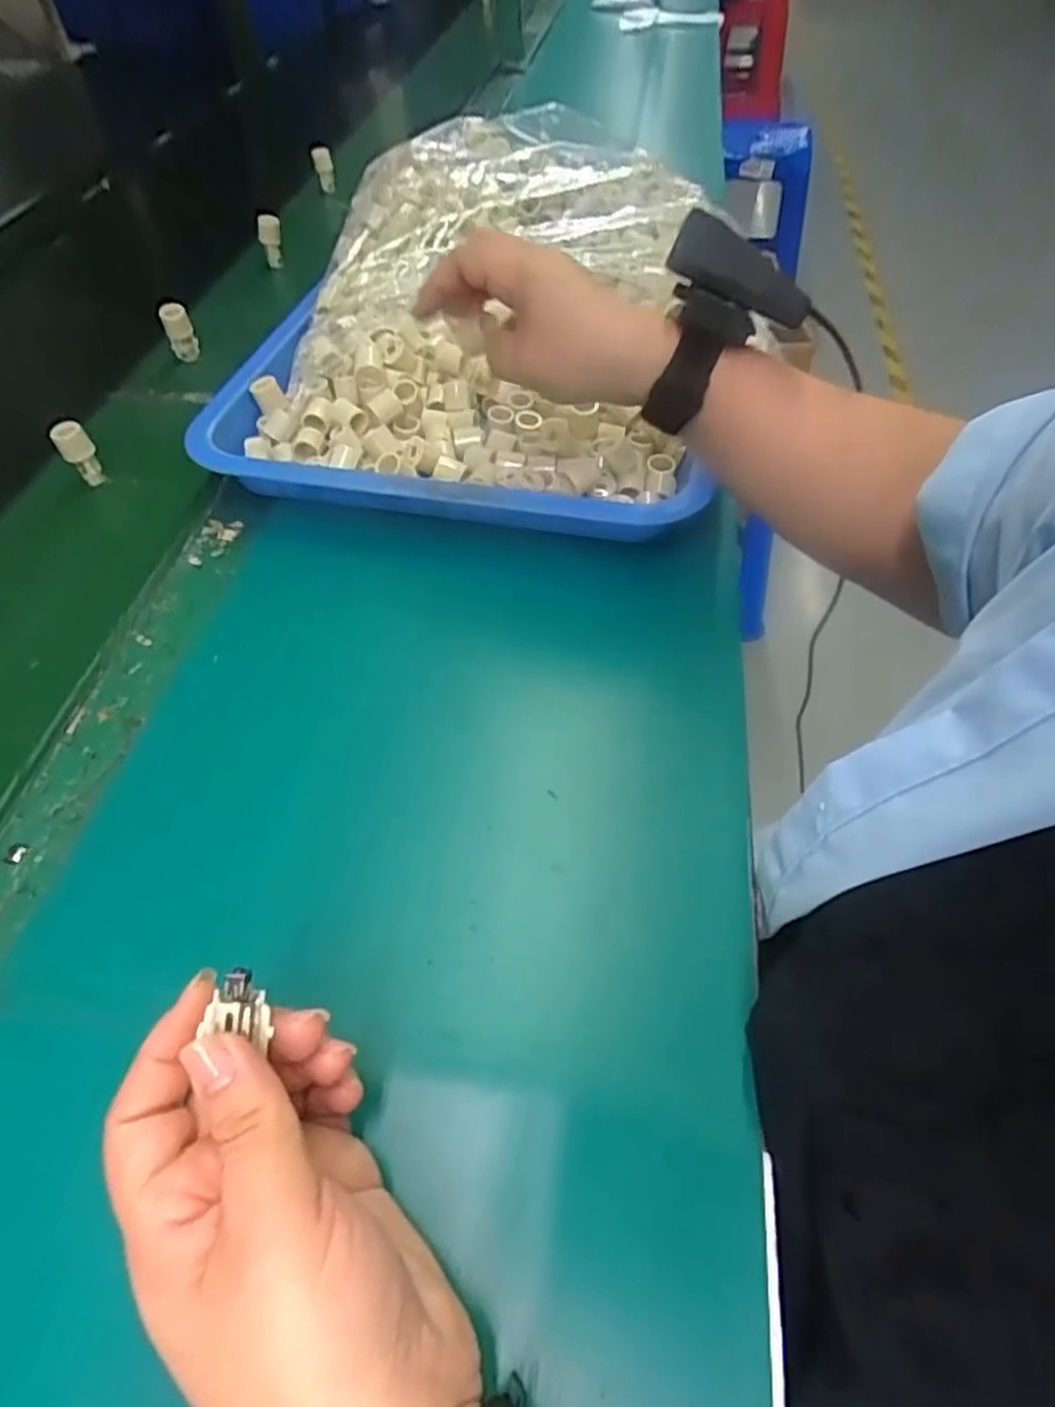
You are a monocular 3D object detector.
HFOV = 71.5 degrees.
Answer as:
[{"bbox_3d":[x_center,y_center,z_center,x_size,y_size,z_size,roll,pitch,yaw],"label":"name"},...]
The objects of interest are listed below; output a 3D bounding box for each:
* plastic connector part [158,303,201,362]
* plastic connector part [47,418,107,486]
[{"bbox_3d":[-0.296,-0.316,0.626,0.022,0.048,0.020,-21,53,-13],"label":"plastic connector part"},{"bbox_3d":[-0.314,-0.174,0.514,0.022,0.044,0.016,-29,56,-19],"label":"plastic connector part"}]

